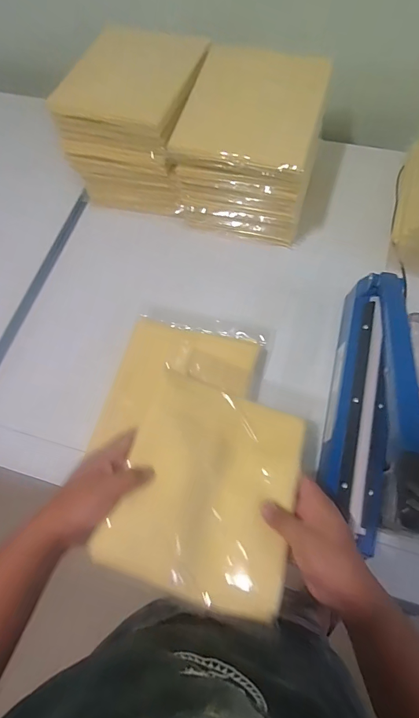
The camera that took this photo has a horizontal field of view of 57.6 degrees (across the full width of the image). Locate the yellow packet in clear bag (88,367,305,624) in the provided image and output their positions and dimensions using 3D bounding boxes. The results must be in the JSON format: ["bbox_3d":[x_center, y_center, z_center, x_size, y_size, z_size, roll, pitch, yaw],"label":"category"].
[{"bbox_3d":[0.002,0.138,0.429,0.189,0.015,0.223,18,61,0],"label":"yellow packet in clear bag"}]

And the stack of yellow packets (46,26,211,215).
[{"bbox_3d":[-0.134,-0.421,0.688,0.212,0.178,0.207,16,69,10],"label":"stack of yellow packets"}]

